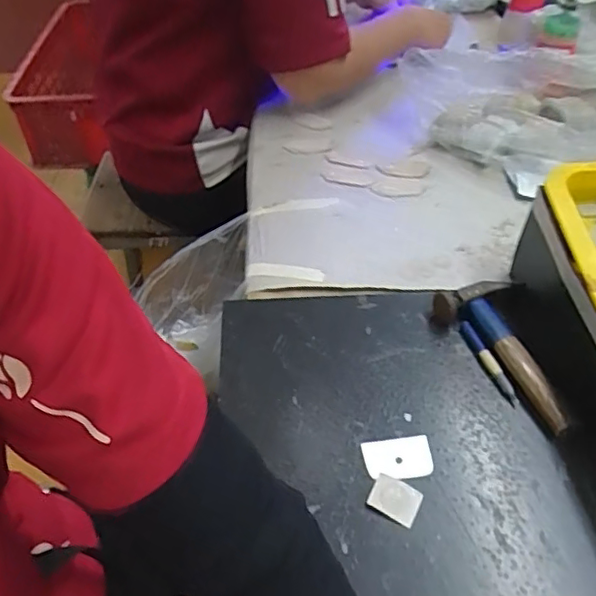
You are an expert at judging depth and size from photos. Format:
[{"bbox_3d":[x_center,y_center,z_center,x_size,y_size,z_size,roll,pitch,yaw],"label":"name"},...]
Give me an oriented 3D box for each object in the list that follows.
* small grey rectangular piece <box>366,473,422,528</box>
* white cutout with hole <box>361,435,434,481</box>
[{"bbox_3d":[0.072,0.149,0.443,0.036,0.005,0.028,20,52,23],"label":"small grey rectangular piece"},{"bbox_3d":[0.078,0.126,0.469,0.052,0.004,0.035,-6,47,0],"label":"white cutout with hole"}]

